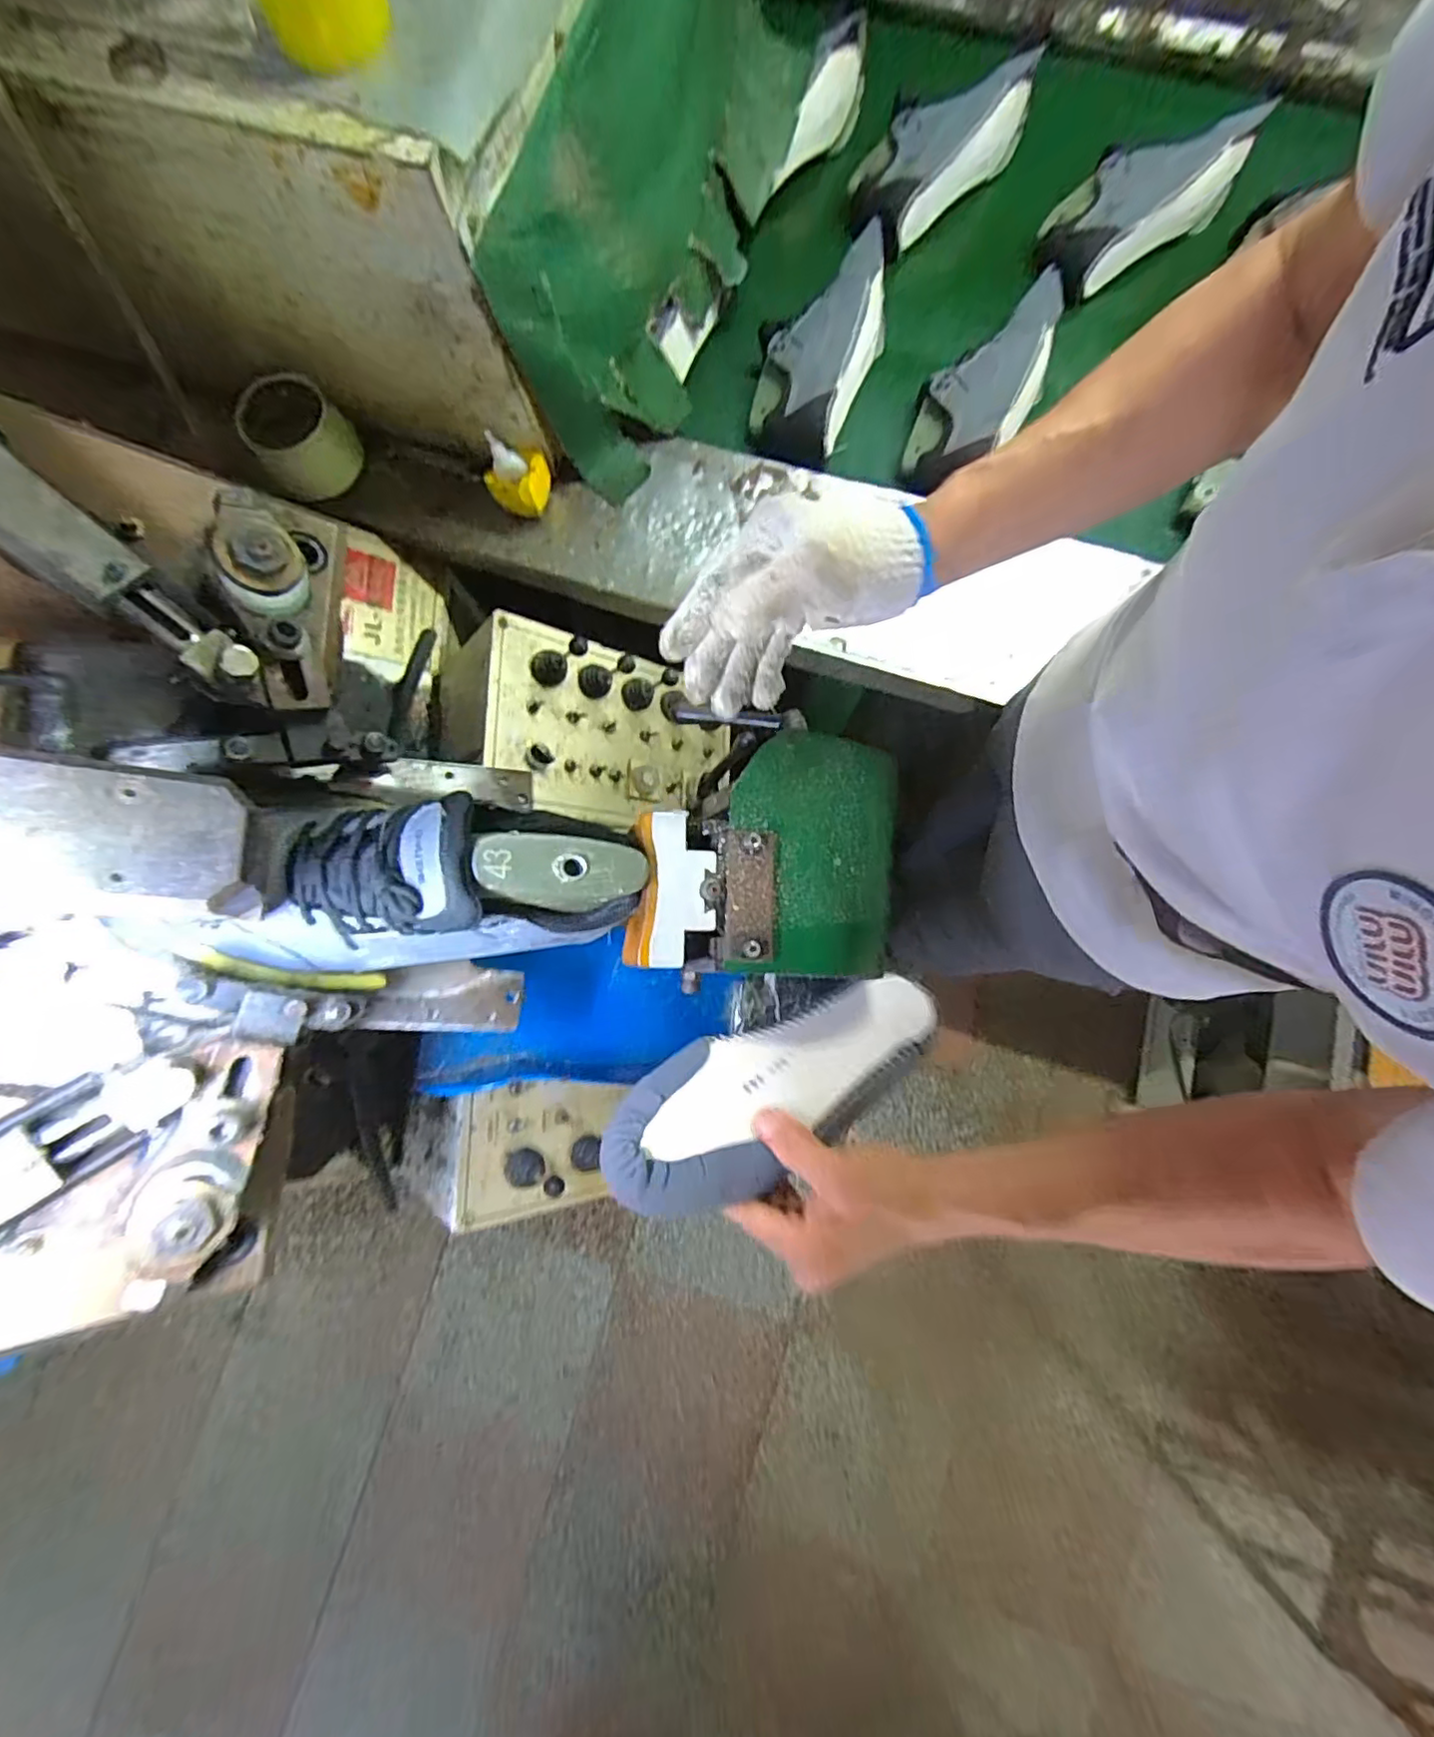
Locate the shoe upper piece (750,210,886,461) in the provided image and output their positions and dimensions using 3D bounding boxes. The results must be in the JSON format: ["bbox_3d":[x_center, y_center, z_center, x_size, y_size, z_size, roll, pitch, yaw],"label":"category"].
[{"bbox_3d":[0.142,-0.683,0.843,0.129,0.080,0.304,29,94,6],"label":"shoe upper piece"}]

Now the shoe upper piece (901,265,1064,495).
[{"bbox_3d":[0.342,-0.619,0.814,0.115,0.032,0.297,41,95,8],"label":"shoe upper piece"}]

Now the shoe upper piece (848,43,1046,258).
[{"bbox_3d":[0.312,-0.967,0.852,0.291,0.103,0.096,-42,84,-3],"label":"shoe upper piece"}]

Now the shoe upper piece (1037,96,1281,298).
[{"bbox_3d":[0.574,-0.900,0.835,0.239,0.089,0.114,-29,83,-1],"label":"shoe upper piece"}]

